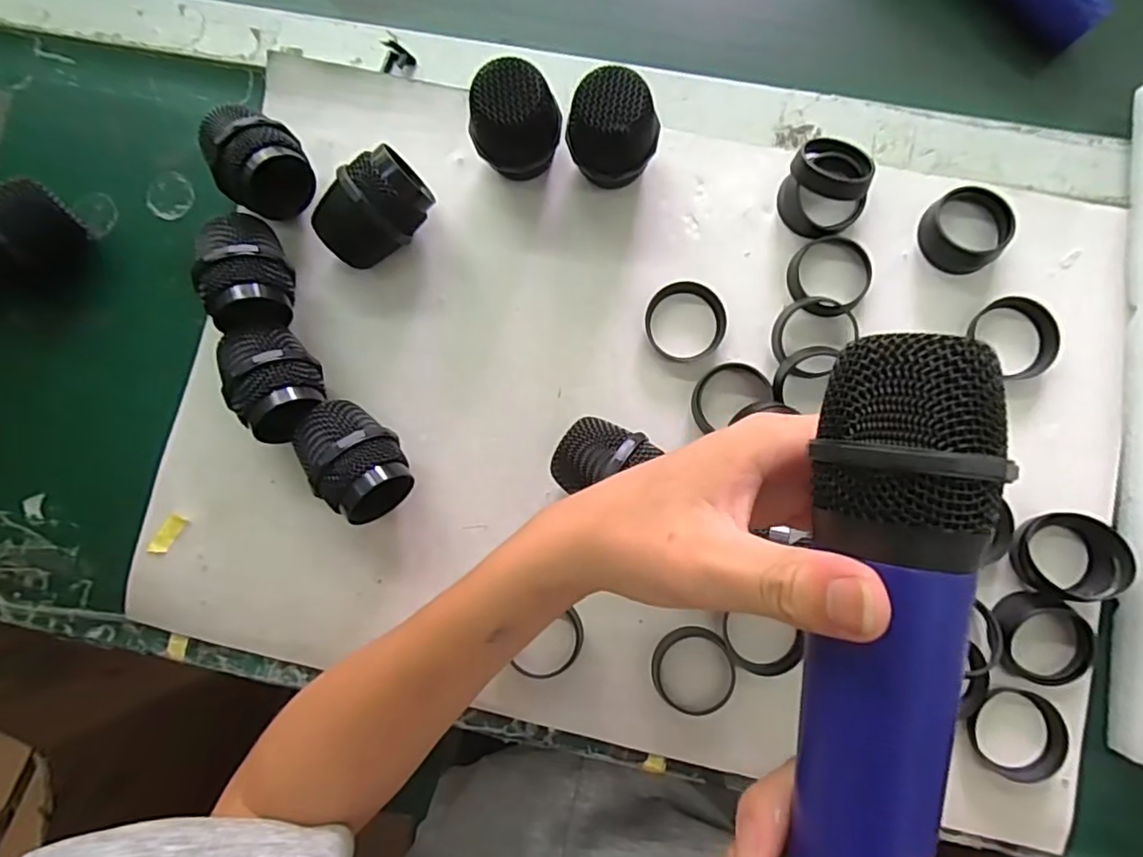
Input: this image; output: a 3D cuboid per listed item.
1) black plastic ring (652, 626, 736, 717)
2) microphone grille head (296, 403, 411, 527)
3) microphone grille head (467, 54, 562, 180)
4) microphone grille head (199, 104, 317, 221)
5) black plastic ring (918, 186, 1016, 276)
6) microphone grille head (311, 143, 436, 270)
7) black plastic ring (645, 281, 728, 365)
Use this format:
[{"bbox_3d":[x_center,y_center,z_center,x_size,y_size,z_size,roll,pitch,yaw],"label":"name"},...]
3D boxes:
[{"bbox_3d":[0.064,0.128,0.322,0.043,0.006,0.044,0,84,3],"label":"black plastic ring"},{"bbox_3d":[-0.113,0.015,0.324,0.043,0.049,0.062,-37,83,-2],"label":"microphone grille head"},{"bbox_3d":[-0.029,-0.159,0.329,0.040,0.060,0.040,0,84,3],"label":"microphone grille head"},{"bbox_3d":[-0.172,-0.146,0.336,0.046,0.047,0.059,-42,84,-2],"label":"microphone grille head"},{"bbox_3d":[0.214,-0.107,0.330,0.042,0.016,0.042,0,84,3],"label":"black plastic ring"},{"bbox_3d":[-0.106,-0.118,0.334,0.064,0.047,0.044,-42,84,-2],"label":"microphone grille head"},{"bbox_3d":[0.064,-0.060,0.340,0.043,0.010,0.043,0,84,3],"label":"black plastic ring"}]

